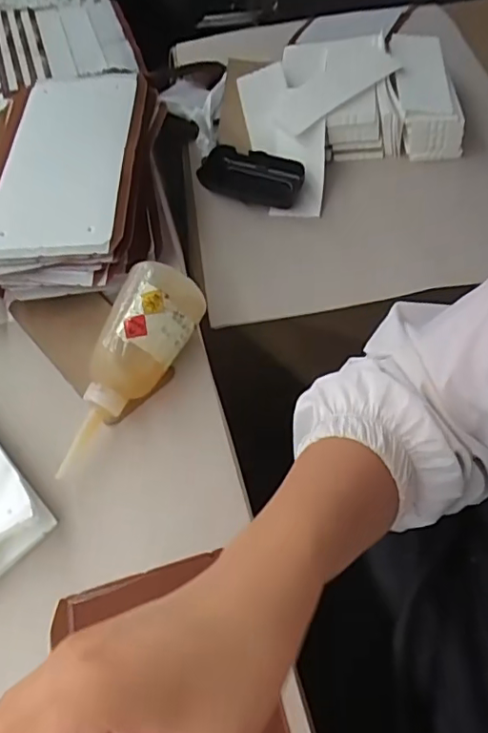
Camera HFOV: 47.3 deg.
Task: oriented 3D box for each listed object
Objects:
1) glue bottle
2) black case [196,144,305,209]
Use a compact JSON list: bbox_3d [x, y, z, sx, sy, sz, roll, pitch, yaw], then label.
[{"bbox_3d":[-0.093,-0.004,0.431,0.063,0.065,0.164,26,82,20],"label":"glue bottle"},{"bbox_3d":[0.008,-0.198,0.584,0.102,0.027,0.056,18,60,16],"label":"black case"}]

